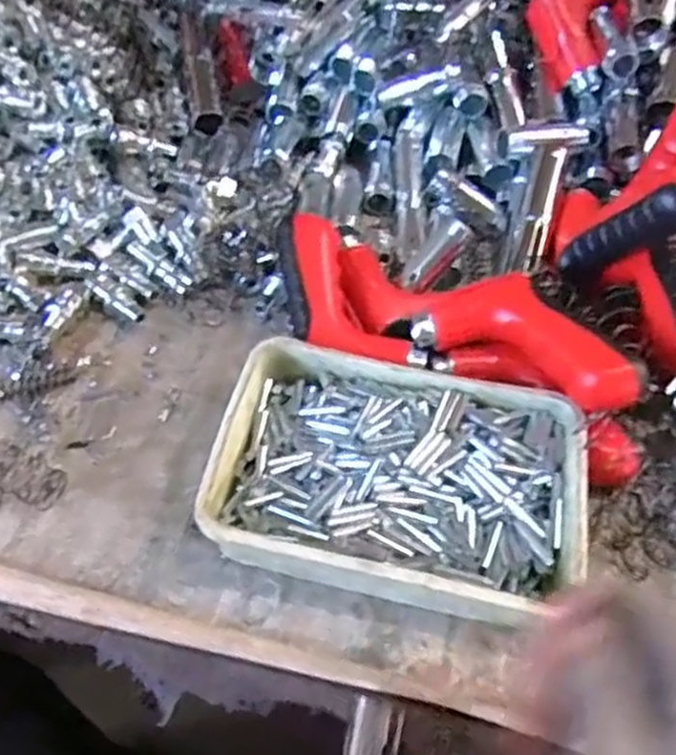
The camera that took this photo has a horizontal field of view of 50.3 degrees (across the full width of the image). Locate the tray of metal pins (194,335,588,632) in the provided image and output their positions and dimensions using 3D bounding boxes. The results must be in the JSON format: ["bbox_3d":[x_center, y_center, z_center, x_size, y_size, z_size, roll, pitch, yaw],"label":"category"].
[{"bbox_3d":[0.034,0.050,0.396,0.194,0.042,0.141,14,53,6],"label":"tray of metal pins"}]

